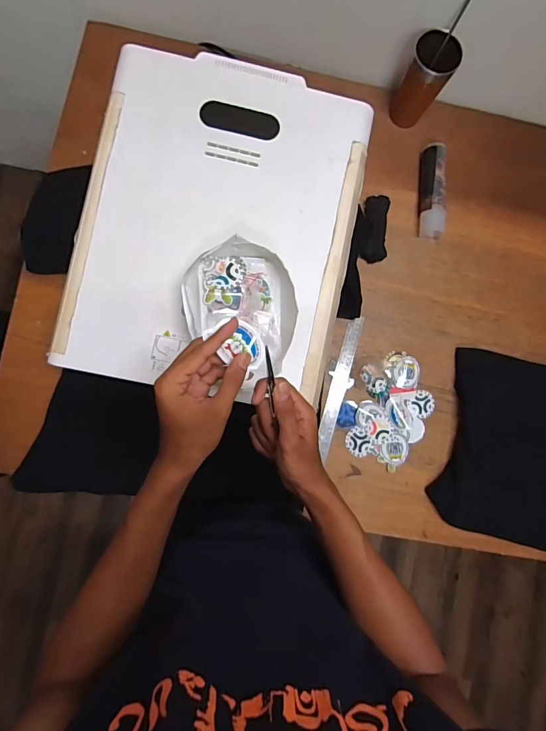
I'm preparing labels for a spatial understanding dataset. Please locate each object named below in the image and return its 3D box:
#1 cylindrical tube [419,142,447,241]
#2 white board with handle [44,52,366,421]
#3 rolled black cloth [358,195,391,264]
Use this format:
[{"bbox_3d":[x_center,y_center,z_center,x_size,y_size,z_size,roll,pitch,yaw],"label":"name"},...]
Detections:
[{"bbox_3d":[0.318,-0.347,0.760,0.048,0.040,0.182,3,85,-4],"label":"cylindrical tube"},{"bbox_3d":[-0.077,-0.215,0.575,0.400,0.023,0.496,11,85,-4],"label":"white board with handle"},{"bbox_3d":[0.199,-0.270,0.745,0.054,0.034,0.128,6,85,-4],"label":"rolled black cloth"}]

